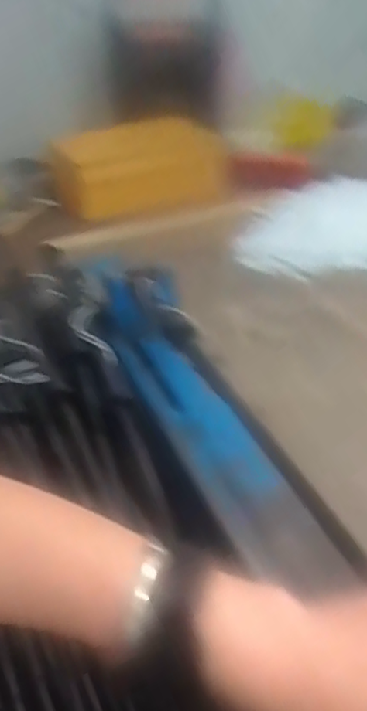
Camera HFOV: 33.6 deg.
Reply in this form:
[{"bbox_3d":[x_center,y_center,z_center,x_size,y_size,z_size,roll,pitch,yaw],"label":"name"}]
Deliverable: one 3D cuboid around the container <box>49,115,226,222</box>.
[{"bbox_3d":[-0.063,-0.313,1.032,0.298,0.142,0.081,-19,38,-18],"label":"container"}]

